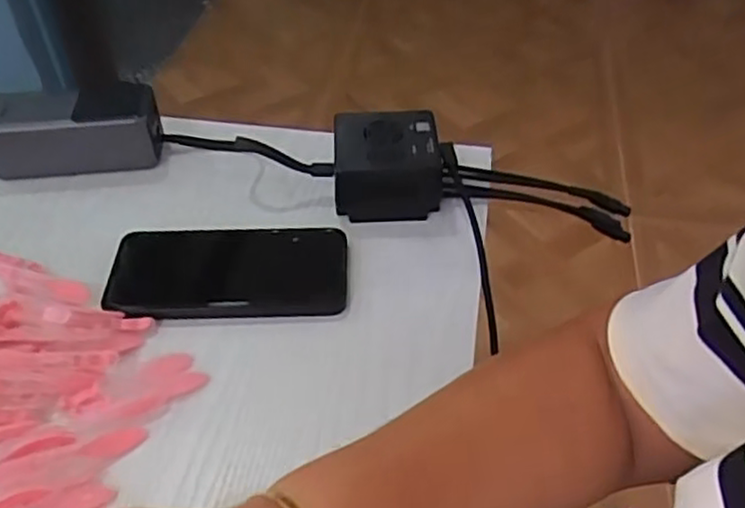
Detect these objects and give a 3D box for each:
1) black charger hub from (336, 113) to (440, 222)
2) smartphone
[{"bbox_3d":[0.011,-0.070,0.531,0.078,0.050,0.076,-2,46,0],"label":"black charger hub"},{"bbox_3d":[-0.098,0.011,0.475,0.157,0.013,0.079,-3,46,-1],"label":"smartphone"}]

